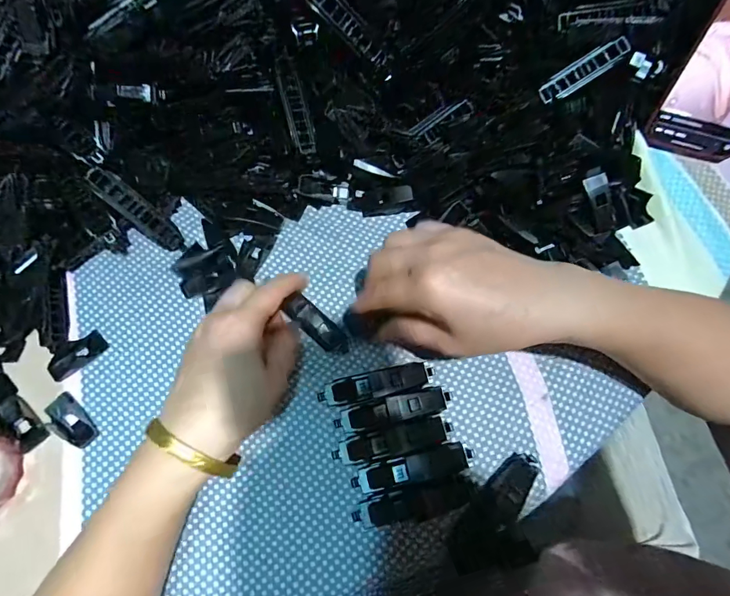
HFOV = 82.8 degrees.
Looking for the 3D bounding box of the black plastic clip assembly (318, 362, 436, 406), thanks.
[{"bbox_3d":[0.008,0.060,0.291,0.082,0.016,0.018,-12,74,-2],"label":"black plastic clip assembly"}]

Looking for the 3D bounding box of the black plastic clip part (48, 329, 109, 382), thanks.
[{"bbox_3d":[-0.213,0.041,0.306,0.040,0.007,0.021,-42,78,-10],"label":"black plastic clip part"}]

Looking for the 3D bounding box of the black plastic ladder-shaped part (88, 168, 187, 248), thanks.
[{"bbox_3d":[-0.169,-0.065,0.308,0.019,0.004,0.076,-49,115,-11],"label":"black plastic ladder-shaped part"}]

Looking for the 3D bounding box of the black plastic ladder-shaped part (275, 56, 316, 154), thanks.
[{"bbox_3d":[-0.051,-0.142,0.308,0.018,0.006,0.068,-16,99,-3],"label":"black plastic ladder-shaped part"}]

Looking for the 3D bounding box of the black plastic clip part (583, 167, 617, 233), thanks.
[{"bbox_3d":[0.176,-0.073,0.311,0.021,0.010,0.046,-23,101,-5],"label":"black plastic clip part"}]

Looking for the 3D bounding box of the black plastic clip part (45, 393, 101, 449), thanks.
[{"bbox_3d":[-0.207,0.088,0.292,0.042,0.004,0.023,44,80,12],"label":"black plastic clip part"}]

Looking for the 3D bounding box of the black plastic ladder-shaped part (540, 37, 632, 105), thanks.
[{"bbox_3d":[0.173,-0.180,0.330,0.072,0.006,0.020,-31,75,8],"label":"black plastic ladder-shaped part"}]

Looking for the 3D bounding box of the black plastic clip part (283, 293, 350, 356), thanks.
[{"bbox_3d":[-0.035,0.021,0.308,0.053,0.011,0.019,43,80,14],"label":"black plastic clip part"}]

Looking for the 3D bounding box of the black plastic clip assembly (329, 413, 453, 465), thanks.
[{"bbox_3d":[0.019,0.098,0.285,0.082,0.009,0.019,-14,75,-3],"label":"black plastic clip assembly"}]

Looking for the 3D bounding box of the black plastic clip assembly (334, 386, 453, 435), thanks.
[{"bbox_3d":[0.020,0.077,0.285,0.080,0.019,0.019,-14,75,-3],"label":"black plastic clip assembly"}]

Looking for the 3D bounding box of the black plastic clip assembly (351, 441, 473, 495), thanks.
[{"bbox_3d":[0.034,0.113,0.279,0.083,0.009,0.018,-12,74,-2],"label":"black plastic clip assembly"}]

